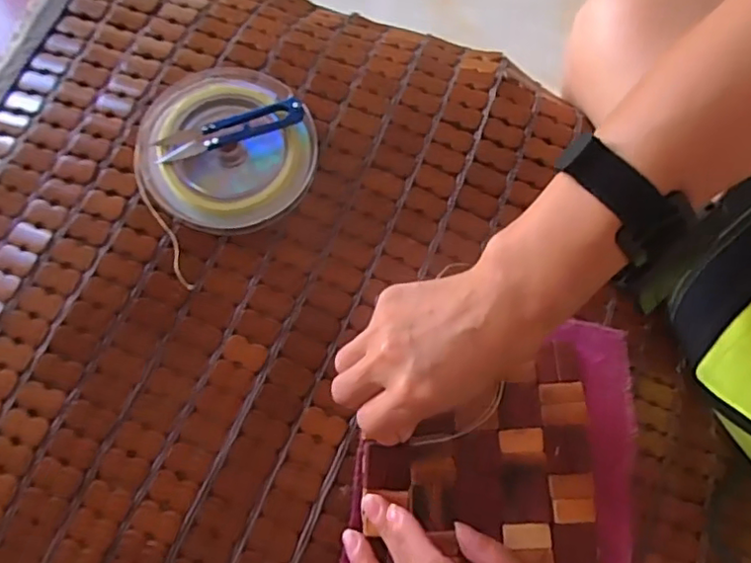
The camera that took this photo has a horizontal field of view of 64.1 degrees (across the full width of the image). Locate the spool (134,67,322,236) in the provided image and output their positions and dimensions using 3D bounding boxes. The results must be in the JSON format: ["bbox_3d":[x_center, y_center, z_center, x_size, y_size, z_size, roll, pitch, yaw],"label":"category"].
[{"bbox_3d":[-0.103,-0.093,0.410,0.114,0.026,0.115,0,75,0],"label":"spool"}]

